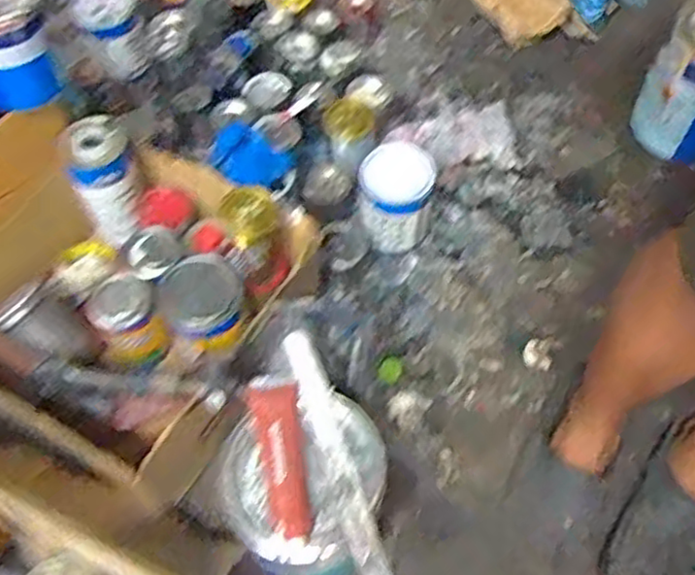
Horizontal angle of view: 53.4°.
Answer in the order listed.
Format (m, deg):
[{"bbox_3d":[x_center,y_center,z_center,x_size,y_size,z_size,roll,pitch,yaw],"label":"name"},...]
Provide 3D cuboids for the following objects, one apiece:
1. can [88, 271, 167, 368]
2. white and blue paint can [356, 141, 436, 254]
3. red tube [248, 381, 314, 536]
[{"bbox_3d":[-0.281,0.043,0.892,0.074,0.117,0.086,-23,62,-12],"label":"can"},{"bbox_3d":[0.069,-0.128,1.021,0.100,0.138,0.122,-1,60,1],"label":"white and blue paint can"},{"bbox_3d":[-0.065,0.160,0.669,0.047,0.026,0.160,-9,60,-4],"label":"red tube"}]

